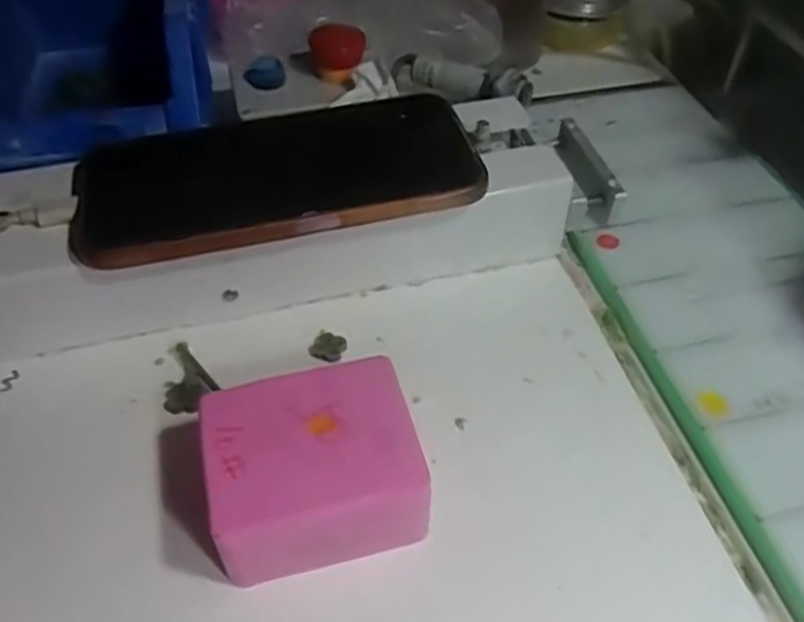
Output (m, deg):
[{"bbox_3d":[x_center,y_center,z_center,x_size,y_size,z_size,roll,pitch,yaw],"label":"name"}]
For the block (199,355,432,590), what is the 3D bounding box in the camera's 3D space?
[{"bbox_3d":[-0.030,0.054,0.254,0.066,0.039,0.055,-11,47,-11],"label":"block"}]

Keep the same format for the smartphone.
[{"bbox_3d":[-0.052,-0.056,0.314,0.162,0.016,0.081,-11,45,-7],"label":"smartphone"}]

